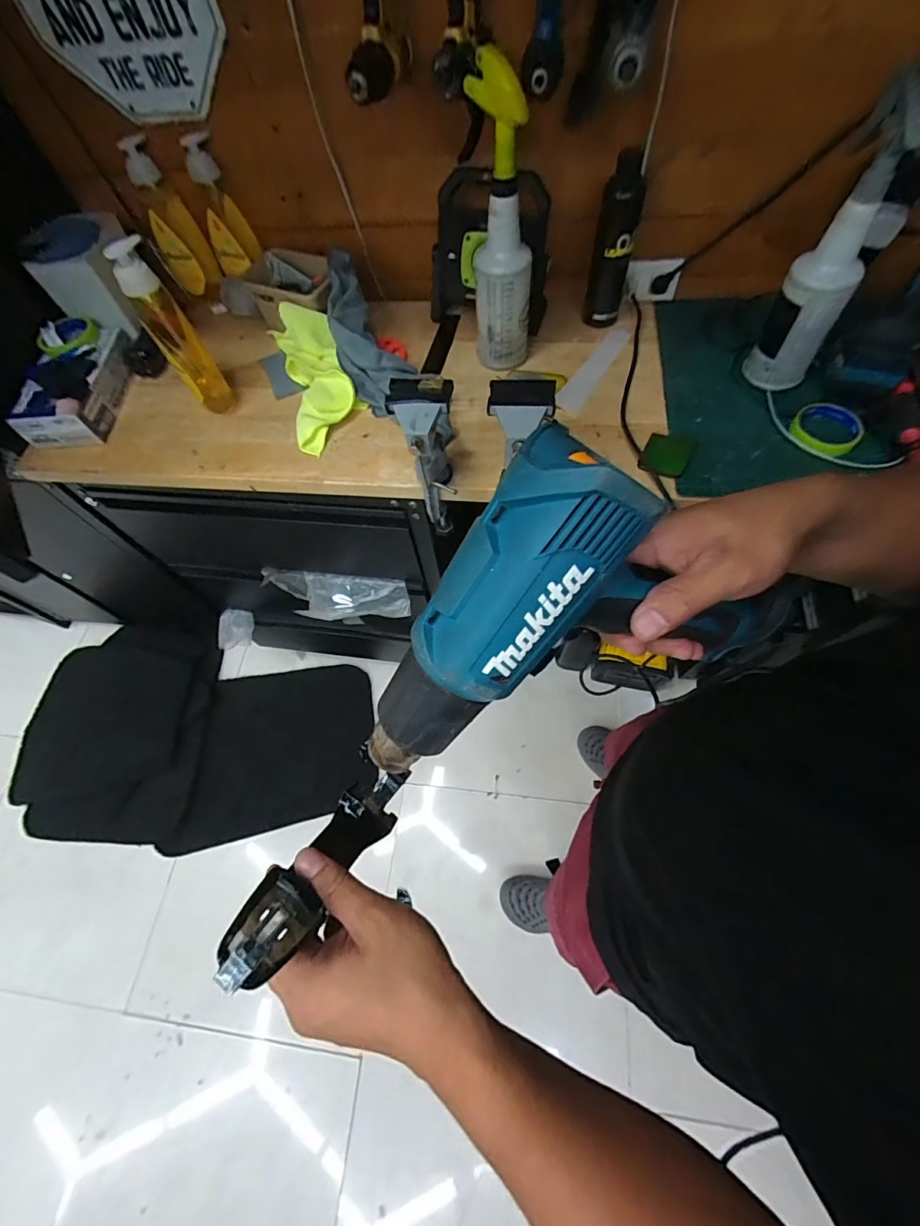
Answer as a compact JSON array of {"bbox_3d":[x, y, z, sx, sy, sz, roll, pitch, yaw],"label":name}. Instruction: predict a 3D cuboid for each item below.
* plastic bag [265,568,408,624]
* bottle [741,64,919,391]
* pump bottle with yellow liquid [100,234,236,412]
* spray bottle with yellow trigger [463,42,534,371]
[{"bbox_3d":[-0.273,-0.034,0.996,0.324,0.107,0.025,5,15,9],"label":"plastic bag"},{"bbox_3d":[0.476,-0.462,0.594,0.098,0.295,0.119,24,69,16],"label":"bottle"},{"bbox_3d":[-0.431,-0.421,0.695,0.063,0.222,0.055,-40,68,-14],"label":"pump bottle with yellow liquid"},{"bbox_3d":[0.060,-0.535,0.651,0.087,0.324,0.097,-8,64,1],"label":"spray bottle with yellow trigger"}]

